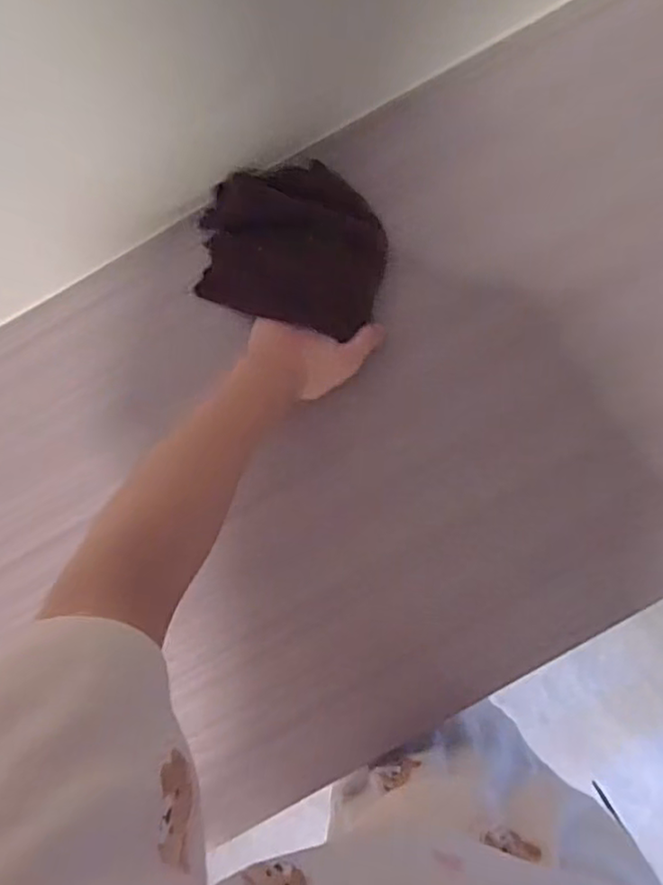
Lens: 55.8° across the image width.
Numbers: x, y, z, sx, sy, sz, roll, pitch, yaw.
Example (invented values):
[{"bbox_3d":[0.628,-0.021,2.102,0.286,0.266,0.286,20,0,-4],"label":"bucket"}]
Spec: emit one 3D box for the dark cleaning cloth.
[{"bbox_3d":[-0.030,-0.157,0.501,0.144,0.029,0.113,14,84,5],"label":"dark cleaning cloth"}]

